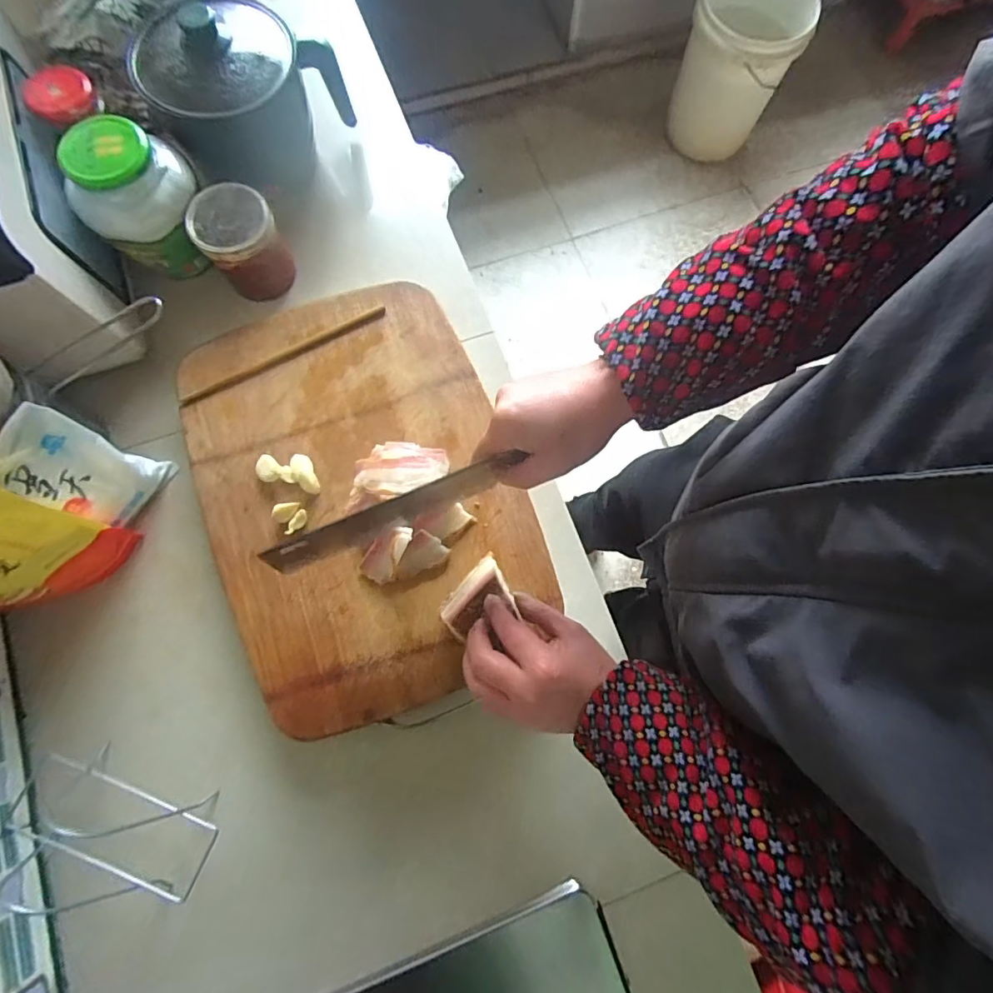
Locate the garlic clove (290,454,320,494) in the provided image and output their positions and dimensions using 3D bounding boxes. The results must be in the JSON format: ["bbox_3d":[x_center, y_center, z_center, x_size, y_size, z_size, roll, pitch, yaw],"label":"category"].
[{"bbox_3d":[-0.190,-0.023,0.511,0.020,0.009,0.042,-27,79,-7],"label":"garlic clove"}]

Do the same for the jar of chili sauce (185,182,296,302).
[{"bbox_3d":[-0.276,-0.275,0.566,0.080,0.092,0.076,0,77,-1],"label":"jar of chili sauce"}]

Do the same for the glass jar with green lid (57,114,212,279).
[{"bbox_3d":[-0.369,-0.311,0.541,0.103,0.120,0.098,0,77,-1],"label":"glass jar with green lid"}]

